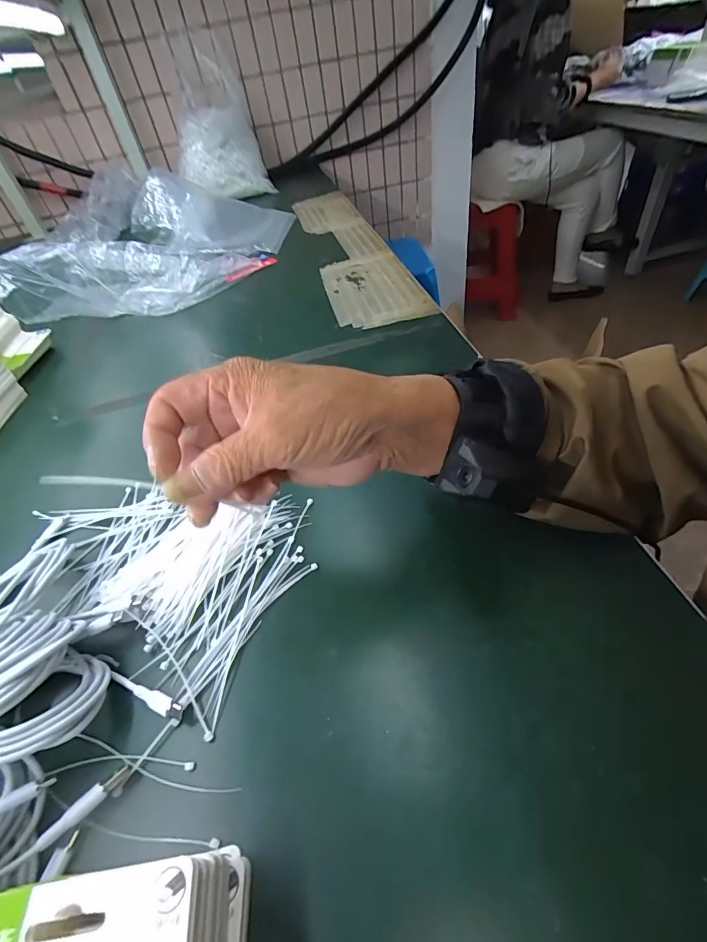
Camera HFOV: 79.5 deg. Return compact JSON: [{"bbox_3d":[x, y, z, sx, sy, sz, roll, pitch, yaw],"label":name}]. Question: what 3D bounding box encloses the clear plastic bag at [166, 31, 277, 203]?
[{"bbox_3d":[-0.347,-0.883,1.061,0.208,0.286,0.178,-13,46,-2],"label":"clear plastic bag"}]

